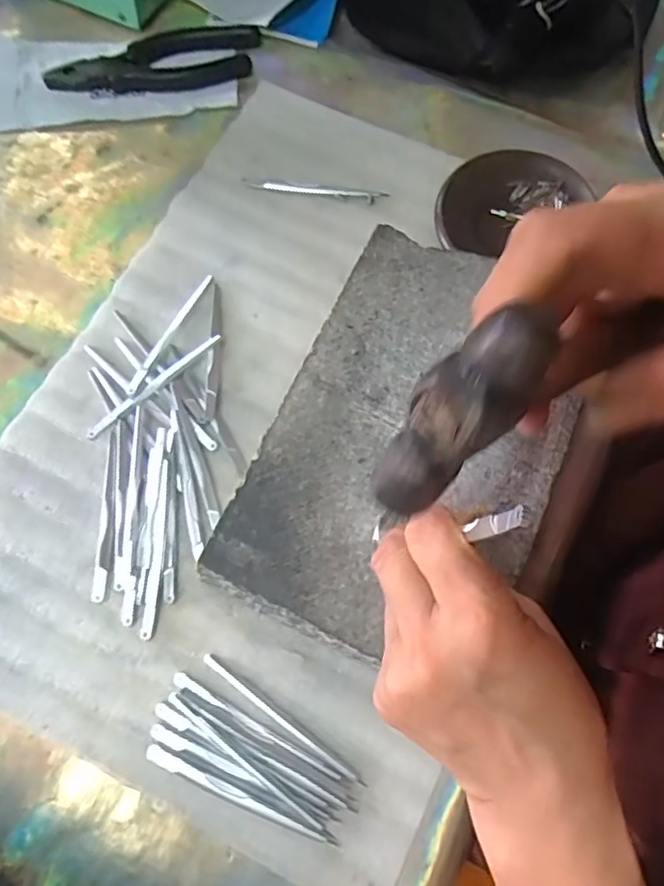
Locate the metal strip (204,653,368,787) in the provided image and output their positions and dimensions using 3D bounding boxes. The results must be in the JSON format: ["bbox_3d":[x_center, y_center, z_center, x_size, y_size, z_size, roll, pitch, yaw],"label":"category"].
[{"bbox_3d":[-0.027,0.151,0.320,0.107,0.004,0.006,35,74,11],"label":"metal strip"}]

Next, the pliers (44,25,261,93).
[{"bbox_3d":[-0.139,-0.306,0.467,0.158,0.010,0.064,-1,71,0],"label":"pliers"}]

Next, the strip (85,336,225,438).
[{"bbox_3d":[-0.112,-0.037,0.378,0.103,0.008,0.007,-40,75,-13],"label":"strip"}]

